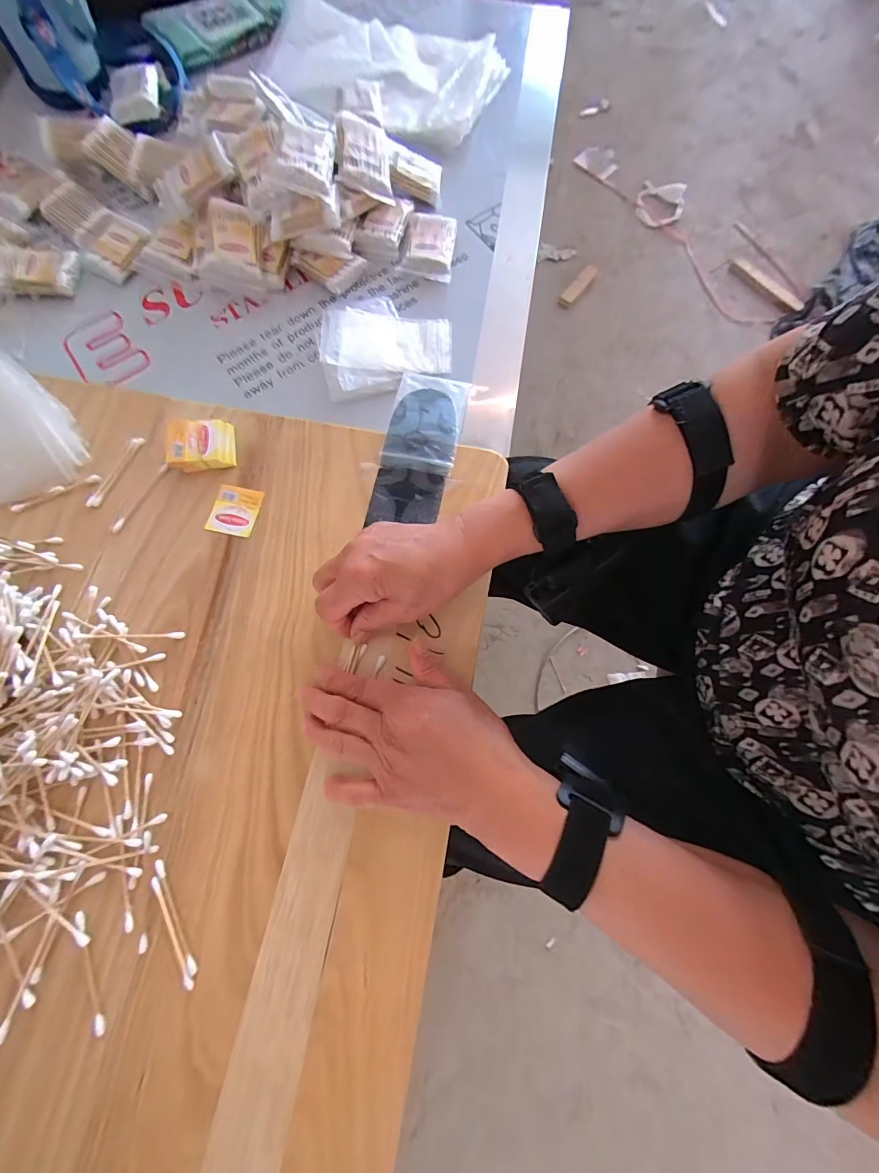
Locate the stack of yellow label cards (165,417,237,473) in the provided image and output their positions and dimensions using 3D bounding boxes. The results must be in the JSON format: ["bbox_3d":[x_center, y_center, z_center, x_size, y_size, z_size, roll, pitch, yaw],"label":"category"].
[{"bbox_3d":[-0.206,-0.124,0.361,0.053,0.016,0.044,-8,75,-4],"label":"stack of yellow label cards"}]

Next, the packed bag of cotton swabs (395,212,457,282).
[{"bbox_3d":[-0.013,-0.399,0.487,0.062,0.020,0.085,10,76,2],"label":"packed bag of cotton swabs"}]

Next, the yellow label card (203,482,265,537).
[{"bbox_3d":[-0.174,-0.066,0.354,0.038,0.004,0.043,12,74,2],"label":"yellow label card"}]

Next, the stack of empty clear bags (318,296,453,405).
[{"bbox_3d":[-0.059,-0.270,0.451,0.144,0.020,0.117,-16,77,-5],"label":"stack of empty clear bags"}]

